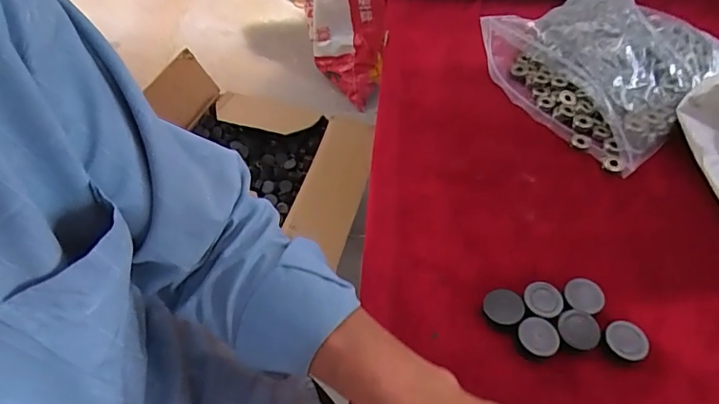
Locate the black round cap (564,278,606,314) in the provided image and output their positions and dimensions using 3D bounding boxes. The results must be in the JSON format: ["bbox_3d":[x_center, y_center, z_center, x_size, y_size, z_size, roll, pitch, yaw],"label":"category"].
[{"bbox_3d":[0.189,0.077,0.404,0.032,0.004,0.033,1,53,-1],"label":"black round cap"}]

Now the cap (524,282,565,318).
[{"bbox_3d":[0.152,0.081,0.400,0.030,0.004,0.032,1,53,-1],"label":"cap"}]

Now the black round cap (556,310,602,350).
[{"bbox_3d":[0.175,0.102,0.387,0.034,0.006,0.031,1,53,-1],"label":"black round cap"}]

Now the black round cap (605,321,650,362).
[{"bbox_3d":[0.211,0.109,0.382,0.031,0.006,0.031,1,53,-1],"label":"black round cap"}]

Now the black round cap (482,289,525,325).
[{"bbox_3d":[0.119,0.085,0.398,0.031,0.005,0.028,27,56,18],"label":"black round cap"}]

